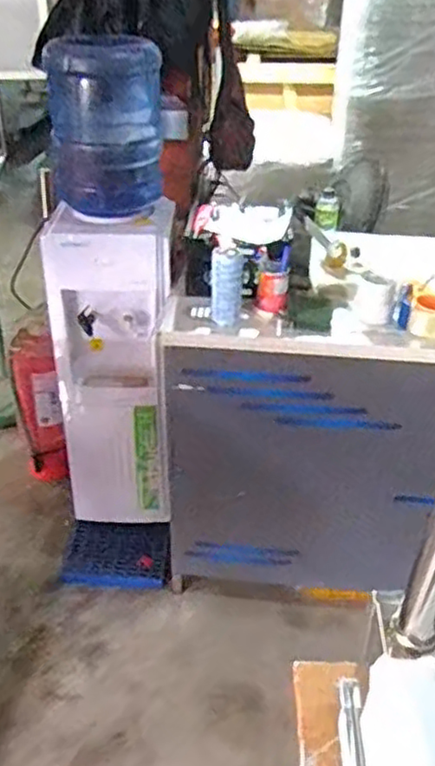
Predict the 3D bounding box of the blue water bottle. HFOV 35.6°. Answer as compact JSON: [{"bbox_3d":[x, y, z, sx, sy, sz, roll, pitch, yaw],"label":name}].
[{"bbox_3d":[-0.262,-0.612,1.598,0.253,0.361,0.246,-3,33,-6],"label":"blue water bottle"}]

